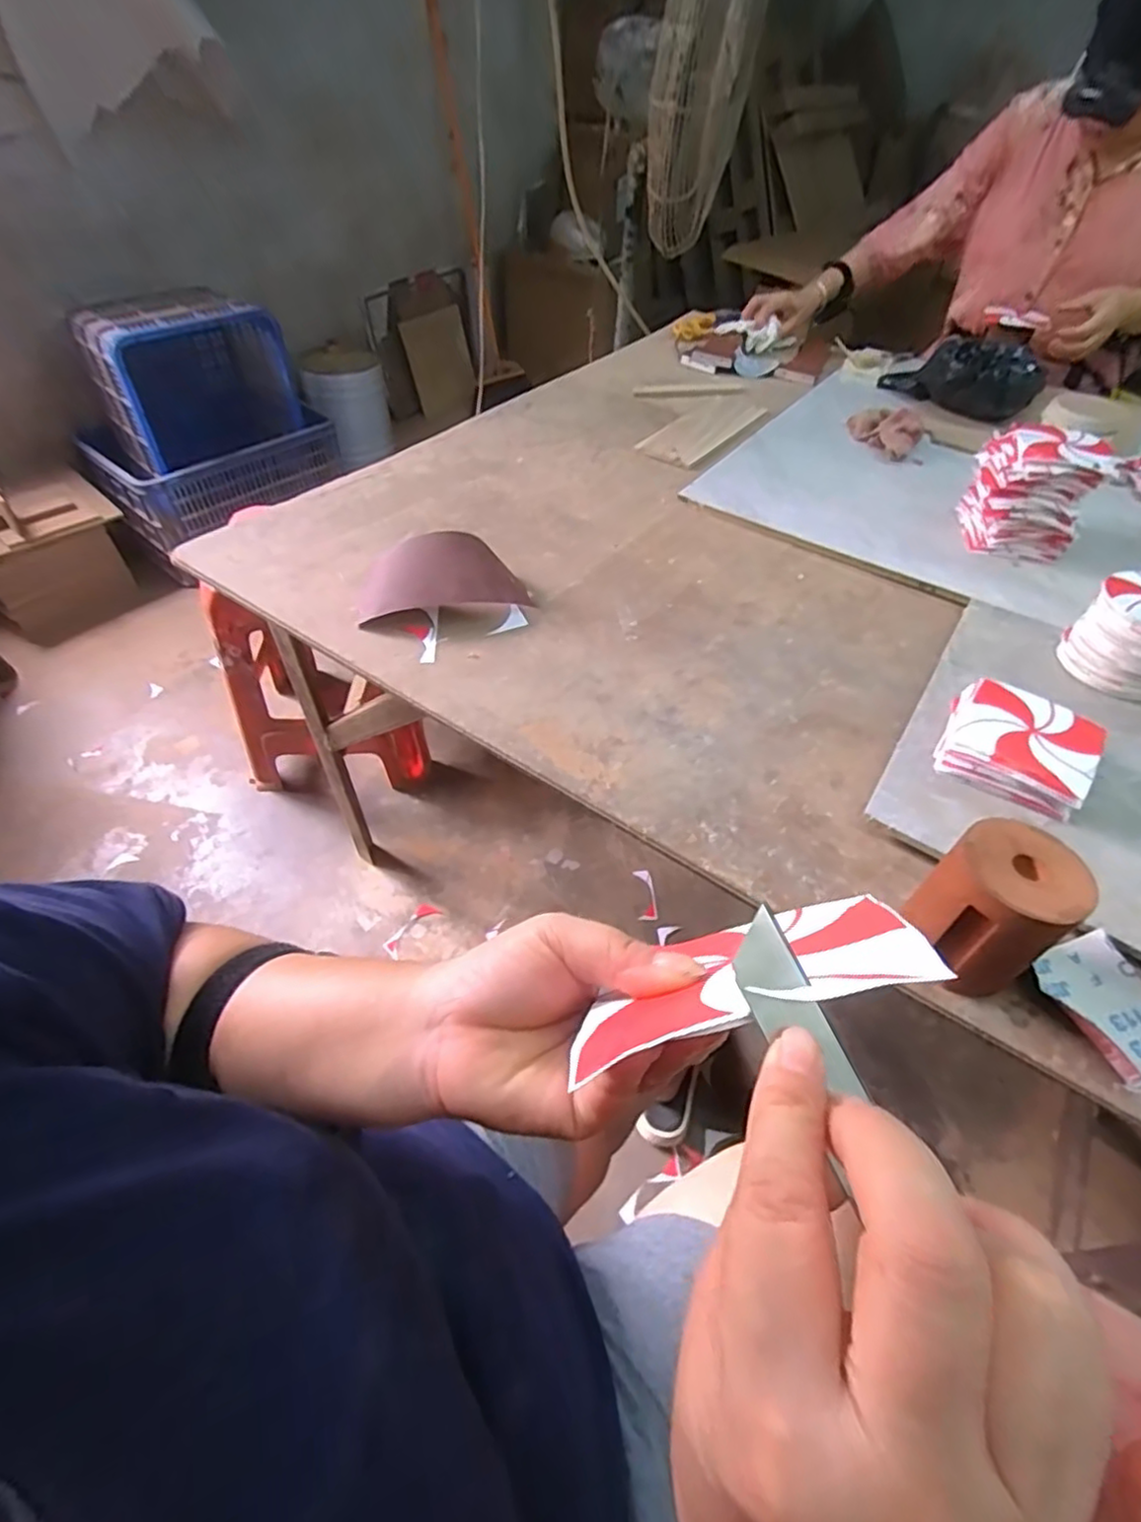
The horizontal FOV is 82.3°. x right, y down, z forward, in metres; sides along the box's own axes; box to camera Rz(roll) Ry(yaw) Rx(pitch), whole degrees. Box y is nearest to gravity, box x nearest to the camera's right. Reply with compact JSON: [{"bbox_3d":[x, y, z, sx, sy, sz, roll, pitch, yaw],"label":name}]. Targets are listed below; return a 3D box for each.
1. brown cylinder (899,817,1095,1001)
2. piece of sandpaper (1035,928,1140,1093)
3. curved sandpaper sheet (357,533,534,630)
[{"bbox_3d":[0.279,0.098,0.436,0.083,0.090,0.076,-31,58,-26],"label":"brown cylinder"},{"bbox_3d":[0.361,0.163,0.434,0.077,0.023,0.093,-13,52,-14],"label":"piece of sandpaper"},{"bbox_3d":[-0.140,-0.206,0.718,0.185,0.057,0.091,-8,51,-10],"label":"curved sandpaper sheet"}]

